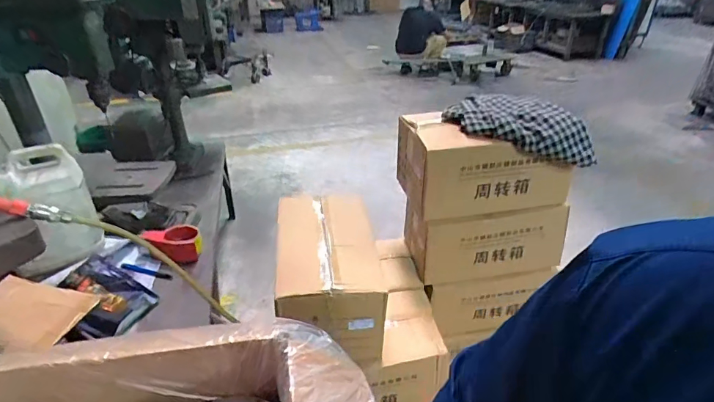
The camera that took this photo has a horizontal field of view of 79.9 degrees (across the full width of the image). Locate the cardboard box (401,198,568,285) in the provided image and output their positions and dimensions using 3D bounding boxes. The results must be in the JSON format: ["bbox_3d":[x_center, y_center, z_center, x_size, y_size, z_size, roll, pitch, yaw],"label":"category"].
[{"bbox_3d":[0.372,0.096,1.271,0.436,0.211,0.170,-2,30,-3],"label":"cardboard box"}]

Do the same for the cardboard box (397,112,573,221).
[{"bbox_3d":[0.346,-0.119,1.206,0.412,0.229,0.237,-5,31,-7],"label":"cardboard box"}]

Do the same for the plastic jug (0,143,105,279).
[{"bbox_3d":[-0.686,0.016,0.951,0.169,0.272,0.099,-12,32,-19],"label":"plastic jug"}]

